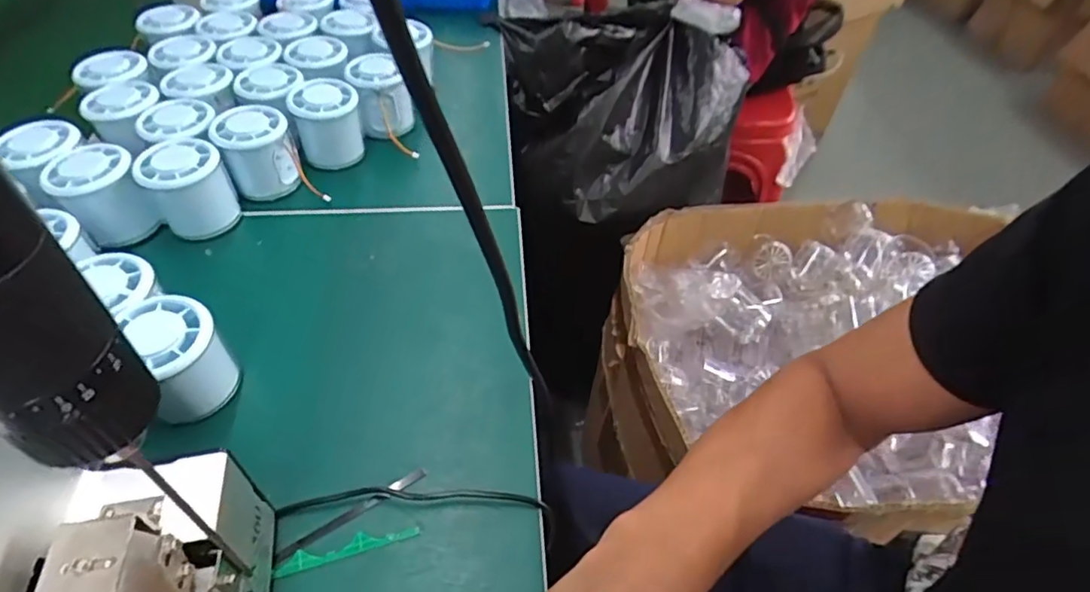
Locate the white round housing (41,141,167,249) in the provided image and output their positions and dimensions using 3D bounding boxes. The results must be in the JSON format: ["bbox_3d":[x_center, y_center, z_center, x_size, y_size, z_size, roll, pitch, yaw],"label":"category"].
[{"bbox_3d":[-0.327,-0.075,0.424,0.054,0.051,0.057,1,49,-2],"label":"white round housing"}]

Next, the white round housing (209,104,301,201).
[{"bbox_3d":[-0.233,-0.114,0.468,0.056,0.062,0.049,-16,52,-16],"label":"white round housing"}]

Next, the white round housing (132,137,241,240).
[{"bbox_3d":[-0.271,-0.080,0.437,0.056,0.059,0.056,-24,55,-22],"label":"white round housing"}]

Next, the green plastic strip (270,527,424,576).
[{"bbox_3d":[-0.104,0.131,0.300,0.073,0.004,0.010,-11,51,-12],"label":"green plastic strip"}]

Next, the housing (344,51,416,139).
[{"bbox_3d":[-0.150,-0.180,0.527,0.054,0.063,0.055,-12,51,-13],"label":"housing"}]

